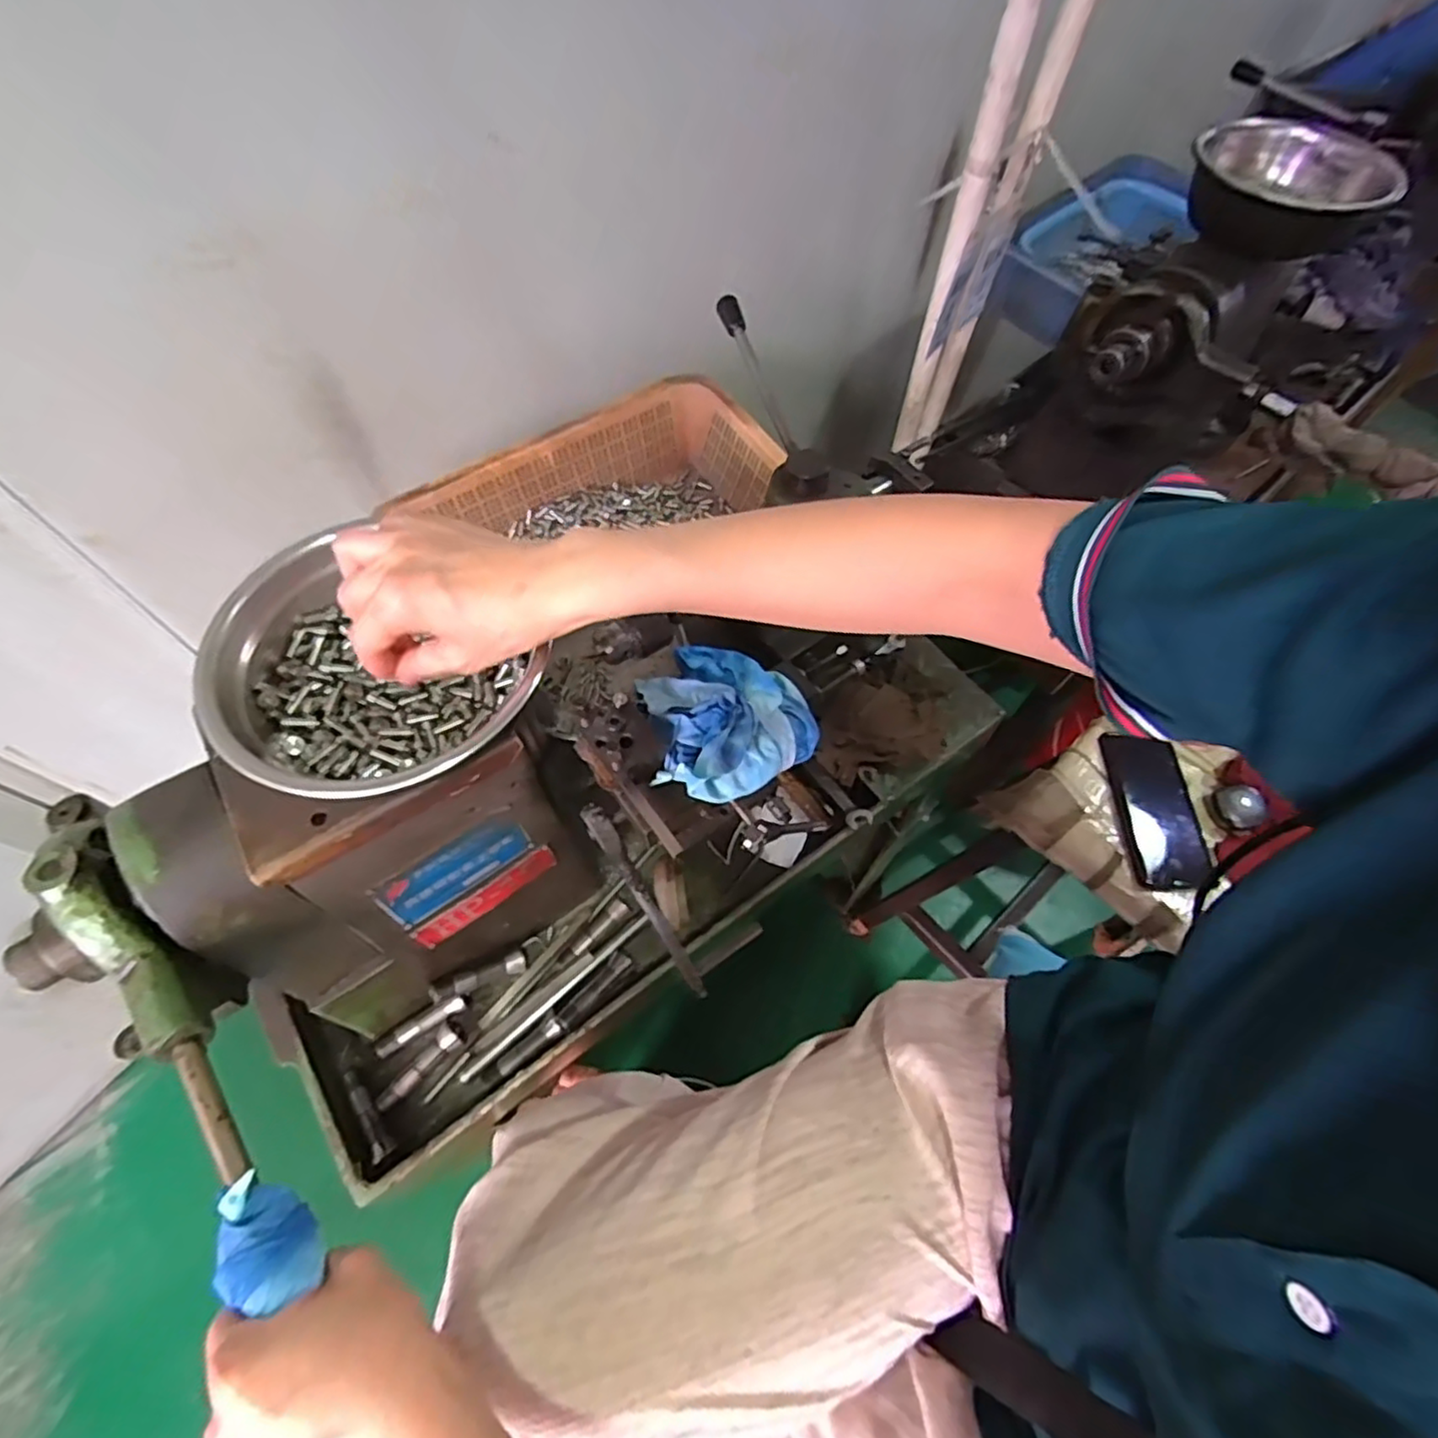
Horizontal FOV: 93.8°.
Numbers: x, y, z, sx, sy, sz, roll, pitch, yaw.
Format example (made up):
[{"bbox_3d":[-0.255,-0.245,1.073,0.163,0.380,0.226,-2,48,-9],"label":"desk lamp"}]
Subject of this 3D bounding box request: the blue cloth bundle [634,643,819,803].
[{"bbox_3d":[0.008,-0.009,0.460,0.117,0.041,0.124,1,61,-1],"label":"blue cloth bundle"}]

